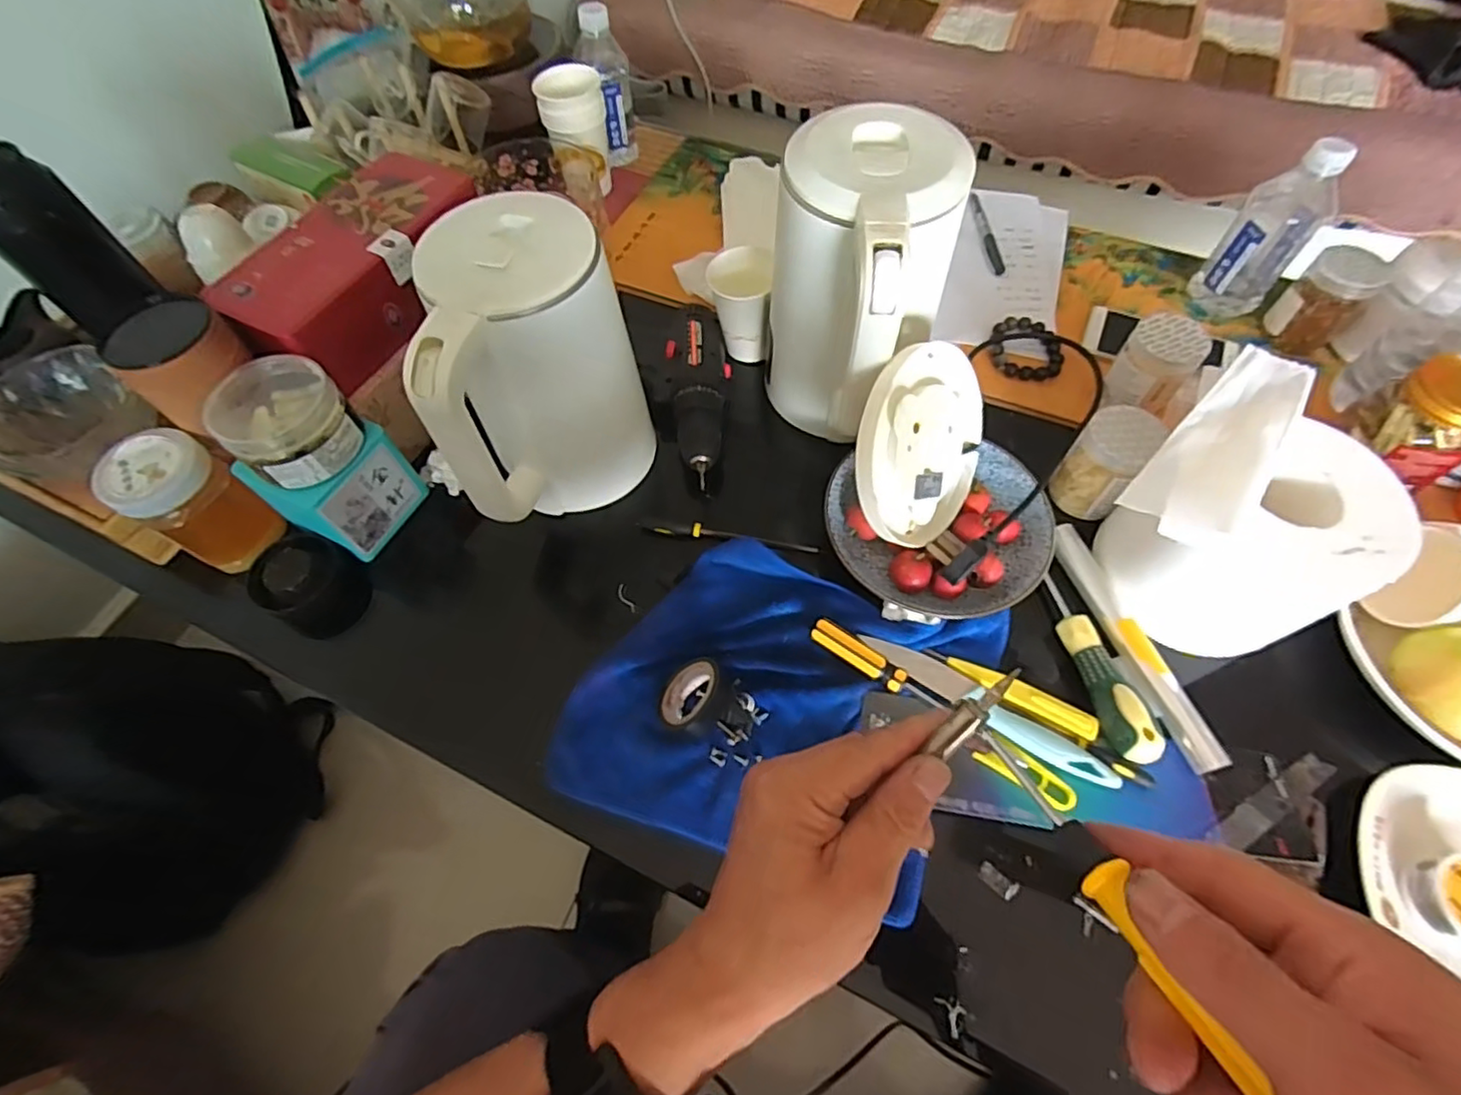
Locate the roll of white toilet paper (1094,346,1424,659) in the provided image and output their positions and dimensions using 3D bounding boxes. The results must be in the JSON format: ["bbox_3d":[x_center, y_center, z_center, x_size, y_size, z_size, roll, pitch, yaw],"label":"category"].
[{"bbox_3d":[0.375,-0.020,0.472,0.173,0.119,0.145,-41,68,-19],"label":"roll of white toilet paper"}]

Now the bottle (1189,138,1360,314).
[{"bbox_3d":[0.516,-0.298,0.619,0.067,0.163,0.052,38,69,20],"label":"bottle"}]

